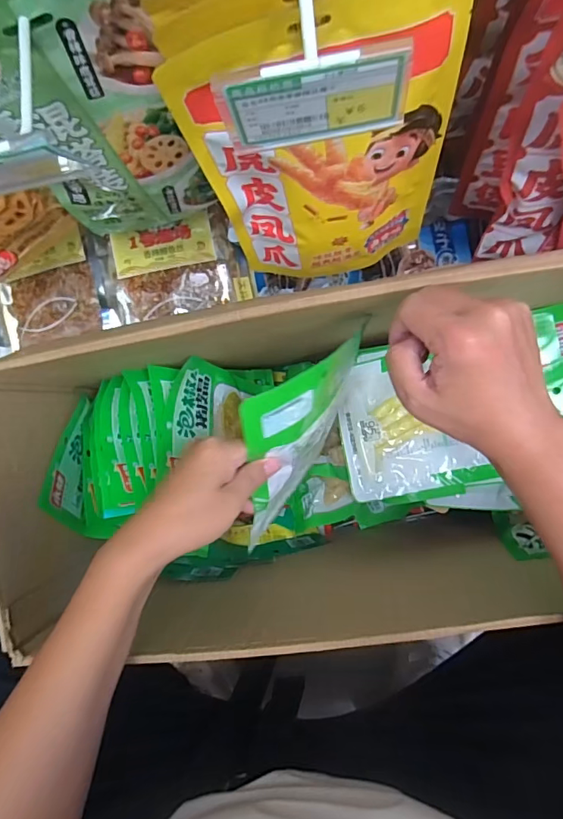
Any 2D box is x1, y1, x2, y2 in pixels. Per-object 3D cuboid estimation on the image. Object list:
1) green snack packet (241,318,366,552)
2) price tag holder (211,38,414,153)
[{"bbox_3d":[0.017,0.034,0.440,0.019,0.198,0.128,36,55,25],"label":"green snack packet"},{"bbox_3d":[0.014,-0.131,0.204,0.077,0.046,0.006,-5,84,8],"label":"price tag holder"}]

